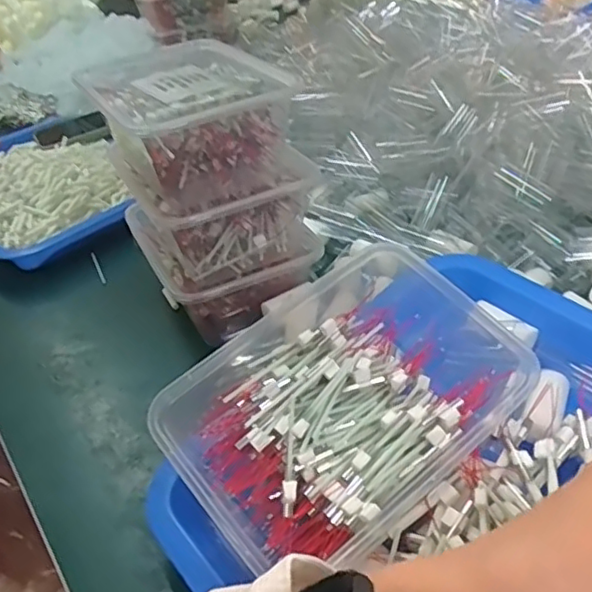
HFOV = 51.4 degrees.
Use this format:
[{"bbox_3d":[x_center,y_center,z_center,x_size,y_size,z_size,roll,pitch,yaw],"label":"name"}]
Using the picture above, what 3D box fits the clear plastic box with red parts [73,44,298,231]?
[{"bbox_3d":[-0.076,-0.125,0.455,0.119,0.075,0.156,-23,39,-20],"label":"clear plastic box with red parts"}]

